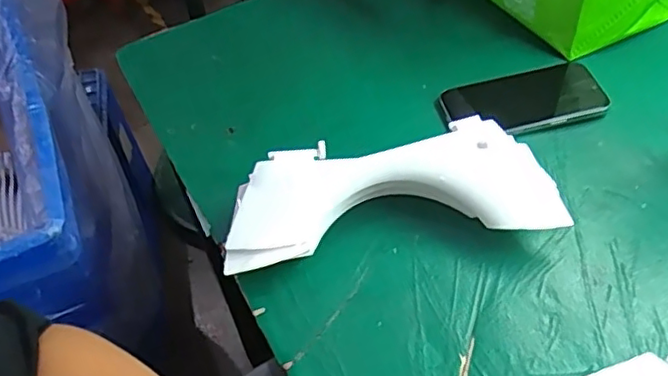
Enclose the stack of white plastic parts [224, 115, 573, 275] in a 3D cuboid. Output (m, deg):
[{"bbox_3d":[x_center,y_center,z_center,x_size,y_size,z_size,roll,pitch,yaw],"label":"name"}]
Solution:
[{"bbox_3d":[0.044,0.009,0.484,0.258,0.067,0.094,-8,50,-3],"label":"stack of white plastic parts"}]

